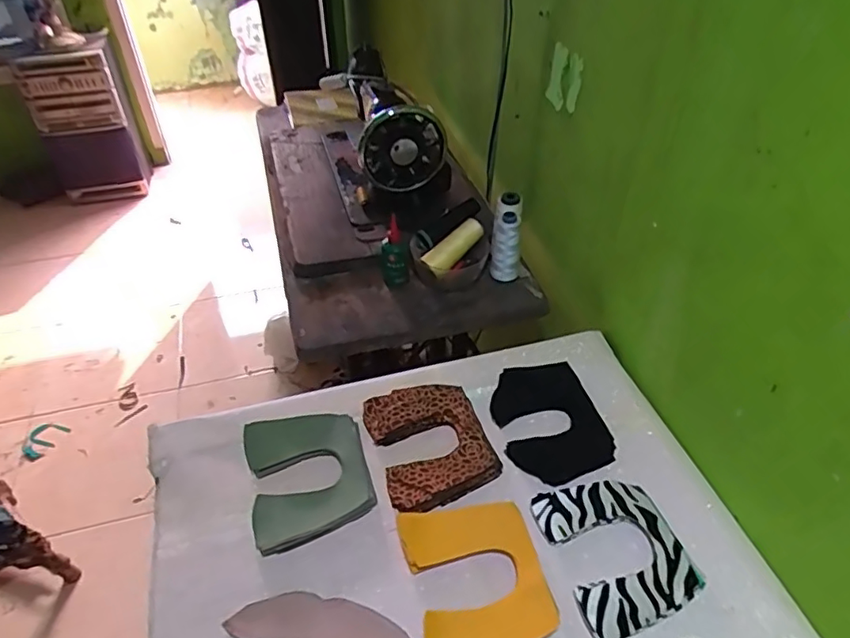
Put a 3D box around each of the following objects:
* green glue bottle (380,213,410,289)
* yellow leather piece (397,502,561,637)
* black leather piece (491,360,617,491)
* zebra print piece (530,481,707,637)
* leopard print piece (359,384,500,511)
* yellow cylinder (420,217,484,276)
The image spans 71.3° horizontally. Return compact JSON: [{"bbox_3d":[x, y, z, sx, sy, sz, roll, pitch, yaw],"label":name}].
[{"bbox_3d":[-0.051,-0.107,0.896,0.031,0.119,0.041,-26,48,-22],"label":"green glue bottle"},{"bbox_3d":[0.050,0.249,0.571,0.125,0.021,0.153,-11,44,-8],"label":"yellow leather piece"},{"bbox_3d":[0.150,0.124,0.722,0.120,0.010,0.161,-16,49,-4],"label":"black leather piece"},{"bbox_3d":[0.193,0.231,0.601,0.128,0.011,0.153,-16,45,-13],"label":"zebra print piece"},{"bbox_3d":[0.004,0.143,0.699,0.129,0.022,0.154,-19,45,-16],"label":"leopard print piece"},{"bbox_3d":[0.050,-0.112,0.916,0.115,0.043,0.030,-42,54,-15],"label":"yellow cylinder"}]

